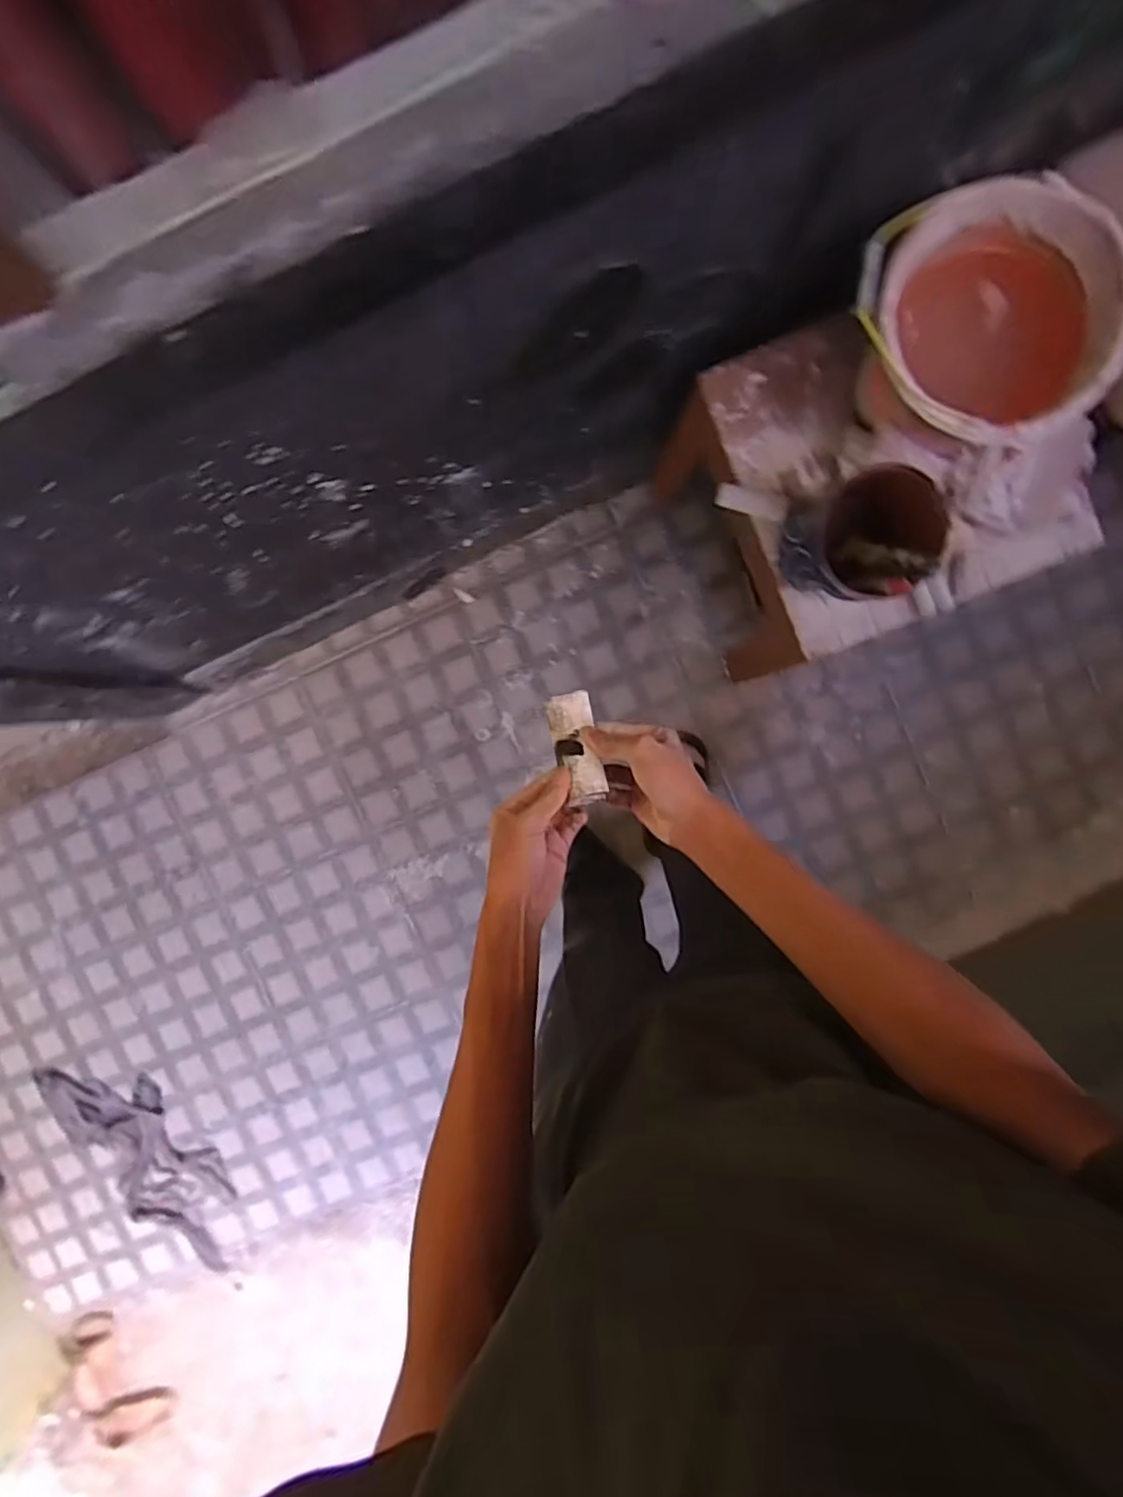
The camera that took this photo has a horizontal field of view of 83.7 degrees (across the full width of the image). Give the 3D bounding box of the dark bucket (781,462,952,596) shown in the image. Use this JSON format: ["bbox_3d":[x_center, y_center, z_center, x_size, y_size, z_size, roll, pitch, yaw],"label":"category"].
[{"bbox_3d":[0.388,-0.269,0.839,0.147,0.176,0.149,0,94,2],"label":"dark bucket"}]

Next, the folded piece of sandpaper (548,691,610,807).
[{"bbox_3d":[0.014,-0.002,0.544,0.039,0.009,0.104,-16,64,3],"label":"folded piece of sandpaper"}]

